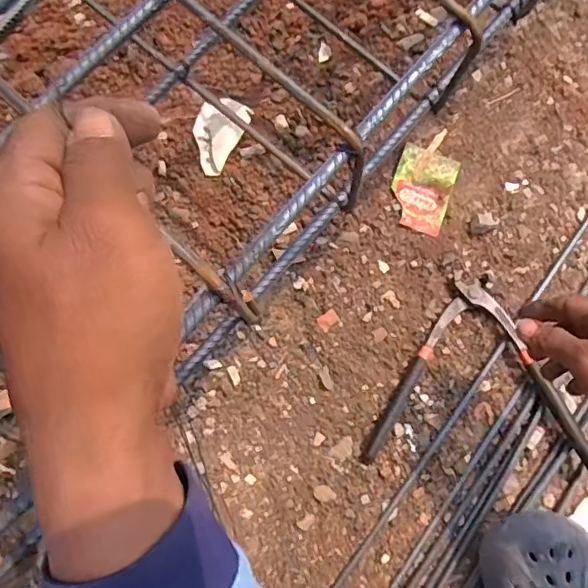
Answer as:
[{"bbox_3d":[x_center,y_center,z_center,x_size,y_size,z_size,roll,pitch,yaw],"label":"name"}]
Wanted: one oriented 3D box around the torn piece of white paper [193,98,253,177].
[{"bbox_3d":[-0.086,-0.174,0.612,0.057,0.005,0.083,27,87,19],"label":"torn piece of white paper"}]

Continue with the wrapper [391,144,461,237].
[{"bbox_3d":[0.140,-0.115,0.611,0.064,0.009,0.092,19,76,5],"label":"wrapper"}]

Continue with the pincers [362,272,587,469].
[{"bbox_3d":[0.185,0.072,0.554,0.217,0.030,0.187,3,75,2],"label":"pincers"}]

